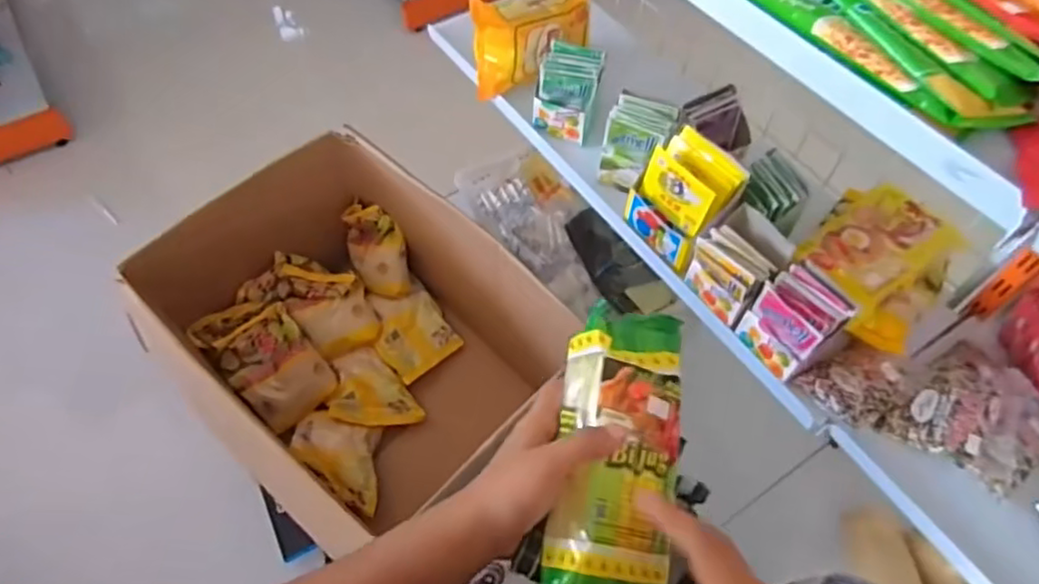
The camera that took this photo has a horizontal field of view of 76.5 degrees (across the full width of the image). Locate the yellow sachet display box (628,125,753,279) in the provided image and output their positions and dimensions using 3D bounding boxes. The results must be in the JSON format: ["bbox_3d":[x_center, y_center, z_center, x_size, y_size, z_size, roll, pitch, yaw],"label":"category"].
[{"bbox_3d":[0.202,-0.113,0.815,0.087,0.120,0.110,-34,63,-21],"label":"yellow sachet display box"}]

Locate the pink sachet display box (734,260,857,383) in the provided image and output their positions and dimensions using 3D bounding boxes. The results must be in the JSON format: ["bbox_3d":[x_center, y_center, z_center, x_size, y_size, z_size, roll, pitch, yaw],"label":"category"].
[{"bbox_3d":[0.304,0.031,0.730,0.077,0.088,0.086,-37,64,-22],"label":"pink sachet display box"}]

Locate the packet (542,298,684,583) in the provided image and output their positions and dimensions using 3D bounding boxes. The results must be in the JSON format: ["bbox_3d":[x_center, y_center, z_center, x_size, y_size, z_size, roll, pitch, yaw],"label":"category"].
[{"bbox_3d":[0.067,0.108,0.446,0.084,0.047,0.211,10,67,6],"label":"packet"}]

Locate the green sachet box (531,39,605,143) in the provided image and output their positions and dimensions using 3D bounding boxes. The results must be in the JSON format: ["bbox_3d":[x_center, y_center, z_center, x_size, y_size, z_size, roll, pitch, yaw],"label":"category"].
[{"bbox_3d":[0.072,-0.285,0.940,0.083,0.108,0.074,18,58,11],"label":"green sachet box"}]

